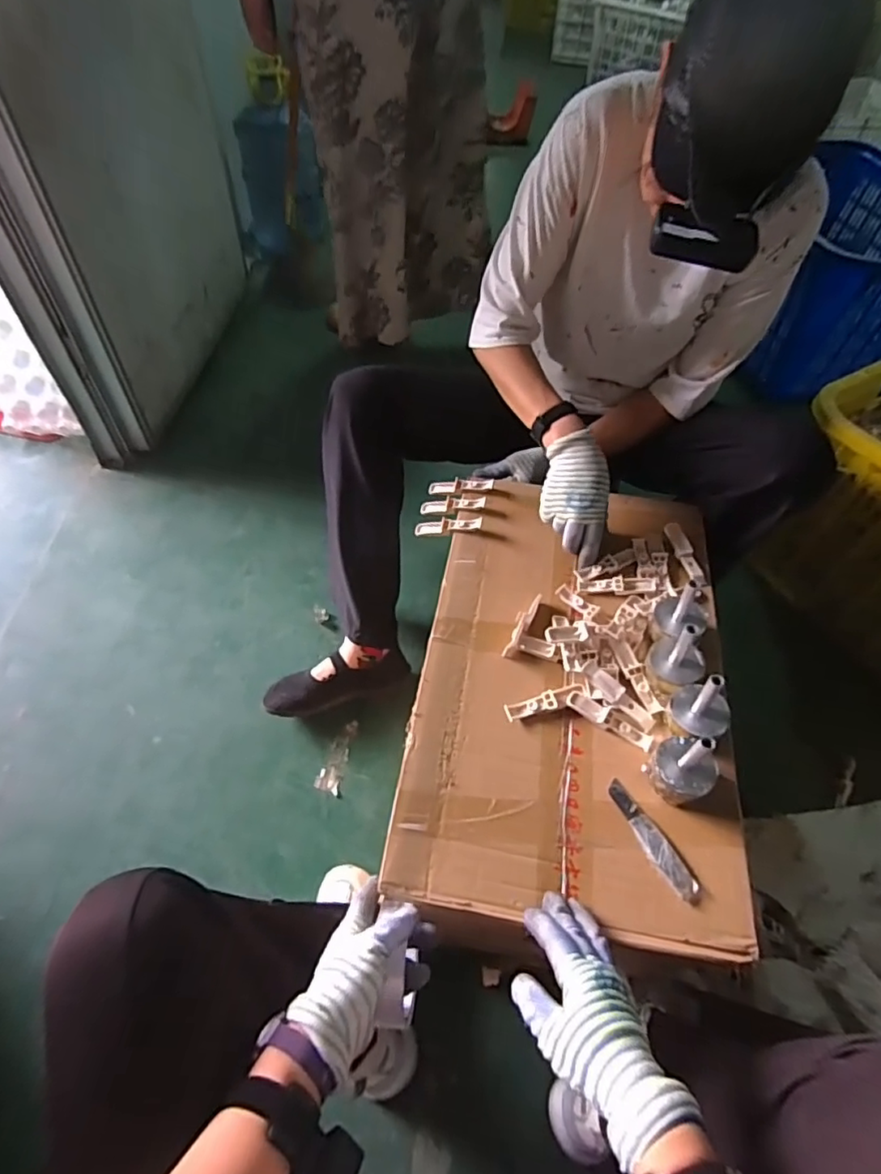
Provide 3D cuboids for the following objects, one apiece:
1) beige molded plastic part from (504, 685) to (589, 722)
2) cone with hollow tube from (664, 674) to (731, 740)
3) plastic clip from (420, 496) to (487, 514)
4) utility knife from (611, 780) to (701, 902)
[{"bbox_3d":[0.124,0.132,0.675,0.100,0.006,0.021,-13,55,-12],"label":"beige molded plastic part"},{"bbox_3d":[0.279,0.129,0.622,0.058,0.090,0.054,1,53,-1],"label":"cone with hollow tube"},{"bbox_3d":[0.019,-0.125,0.879,0.096,0.015,0.026,0,53,5],"label":"plastic clip"},{"bbox_3d":[0.213,0.255,0.589,0.027,0.008,0.127,-24,58,-19],"label":"utility knife"}]

